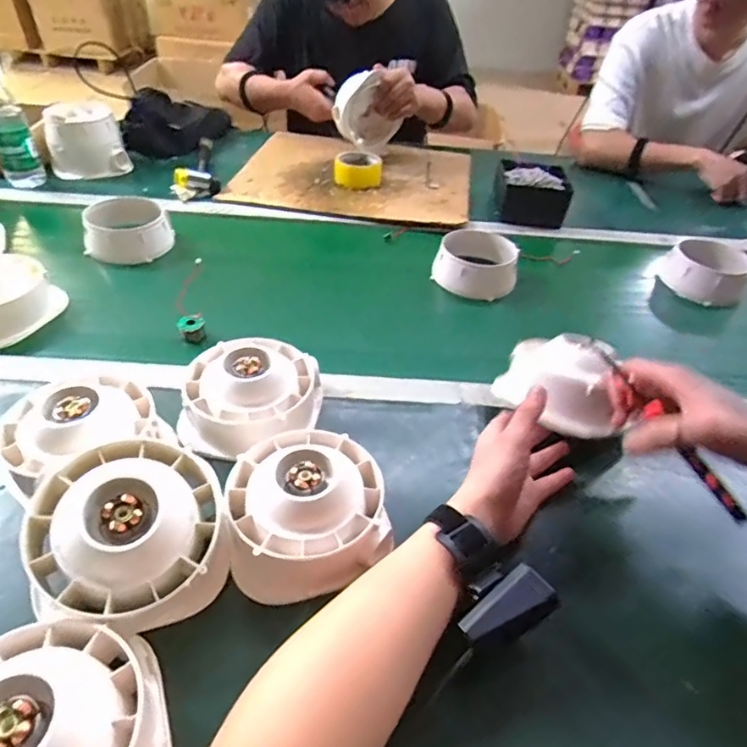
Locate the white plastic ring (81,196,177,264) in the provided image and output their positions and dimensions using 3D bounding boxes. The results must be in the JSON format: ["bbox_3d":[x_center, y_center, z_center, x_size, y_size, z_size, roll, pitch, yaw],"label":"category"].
[{"bbox_3d":[-0.374,-0.223,0.802,0.122,0.055,0.122,-13,46,-19],"label":"white plastic ring"}]

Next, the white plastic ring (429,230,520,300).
[{"bbox_3d":[0.157,-0.177,0.794,0.128,0.051,0.127,7,43,2],"label":"white plastic ring"}]

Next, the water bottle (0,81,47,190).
[{"bbox_3d":[-0.619,-0.413,0.892,0.062,0.201,0.076,-18,48,-24],"label":"water bottle"}]

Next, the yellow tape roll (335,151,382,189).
[{"bbox_3d":[-0.030,-0.396,1.019,0.091,0.040,0.091,4,43,-2],"label":"yellow tape roll"}]

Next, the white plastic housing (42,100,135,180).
[{"bbox_3d":[-0.538,-0.435,0.989,0.133,0.105,0.133,-14,46,-20],"label":"white plastic housing"}]

